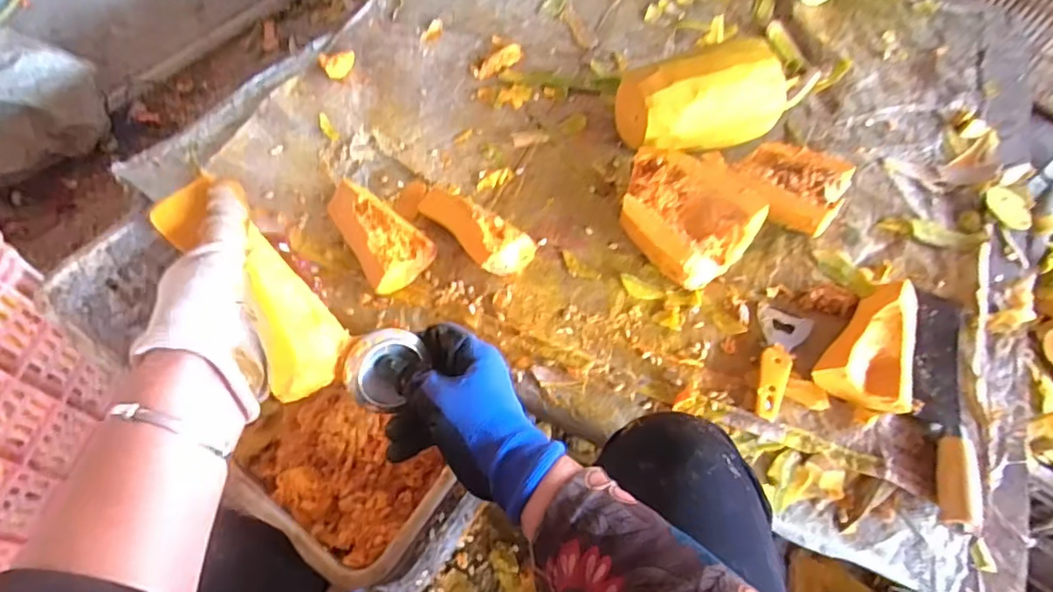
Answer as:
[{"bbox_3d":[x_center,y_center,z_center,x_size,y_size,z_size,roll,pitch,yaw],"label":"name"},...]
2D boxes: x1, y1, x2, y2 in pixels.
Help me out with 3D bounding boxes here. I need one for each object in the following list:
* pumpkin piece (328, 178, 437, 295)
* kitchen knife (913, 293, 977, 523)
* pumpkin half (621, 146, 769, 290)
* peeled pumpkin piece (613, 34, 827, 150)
[{"bbox_3d":[-0.166,-0.075,0.650,0.082,0.040,0.149,-29,63,-18],"label":"pumpkin piece"},{"bbox_3d":[0.414,0.101,0.571,0.056,0.027,0.253,19,59,9],"label":"kitchen knife"},{"bbox_3d":[0.172,-0.096,0.656,0.136,0.069,0.164,-27,63,-18],"label":"pumpkin half"},{"bbox_3d":[0.219,-0.241,0.716,0.192,0.119,0.094,-8,59,-7],"label":"peeled pumpkin piece"}]

